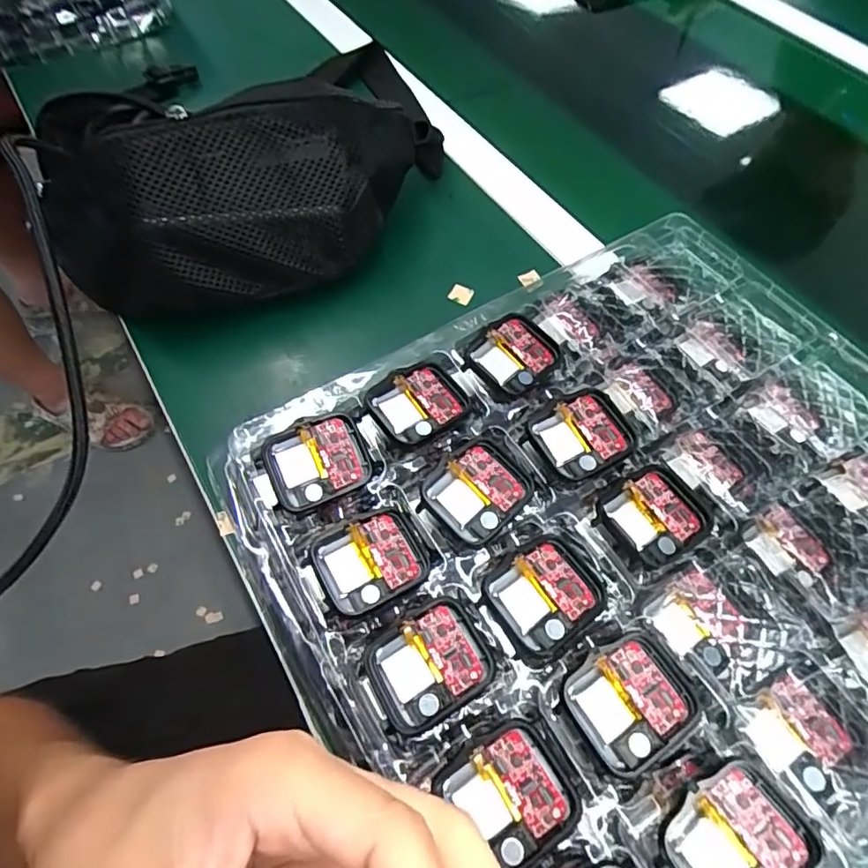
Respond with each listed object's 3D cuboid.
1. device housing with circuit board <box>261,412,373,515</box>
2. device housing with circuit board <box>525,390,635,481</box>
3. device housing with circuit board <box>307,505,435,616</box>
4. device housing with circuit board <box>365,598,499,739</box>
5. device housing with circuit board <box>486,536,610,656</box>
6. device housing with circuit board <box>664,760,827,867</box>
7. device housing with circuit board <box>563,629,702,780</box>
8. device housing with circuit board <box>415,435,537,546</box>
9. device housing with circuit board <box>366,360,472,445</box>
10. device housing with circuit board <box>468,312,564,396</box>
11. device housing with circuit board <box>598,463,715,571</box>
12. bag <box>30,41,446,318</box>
[{"bbox_3d":[-0.052,0.013,0.242,0.043,0.007,0.036,-23,81,-4],"label":"device housing with circuit board"},{"bbox_3d":[0.067,0.000,0.246,0.041,0.005,0.037,-24,64,-14],"label":"device housing with circuit board"},{"bbox_3d":[-0.025,0.053,0.225,0.044,0.013,0.036,-24,64,-14],"label":"device housing with circuit board"},{"bbox_3d":[-0.001,0.086,0.204,0.043,0.010,0.036,-24,64,-14],"label":"device housing with circuit board"},{"bbox_3d":[0.044,0.063,0.216,0.042,0.005,0.036,-29,65,-16],"label":"device housing with circuit board"},{"bbox_3d":[0.097,0.130,0.174,0.043,0.007,0.036,-31,65,-17],"label":"device housing with circuit board"},{"bbox_3d":[0.074,0.096,0.201,0.047,0.006,0.039,-30,65,-16],"label":"device housing with circuit board"},{"bbox_3d":[0.020,0.023,0.236,0.045,0.007,0.038,-40,69,-21],"label":"device housing with circuit board"},{"bbox_3d":[-0.006,-0.015,0.256,0.042,0.009,0.035,-30,65,-17],"label":"device housing with circuit board"},{"bbox_3d":[0.041,-0.039,0.270,0.043,0.008,0.035,-38,68,-20],"label":"device housing with circuit board"},{"bbox_3d":[0.095,0.034,0.232,0.044,0.009,0.038,-27,64,-15],"label":"device housing with circuit board"},{"bbox_3d":[-0.115,-0.171,0.378,0.283,0.111,0.130,-24,64,-14],"label":"bag"}]

